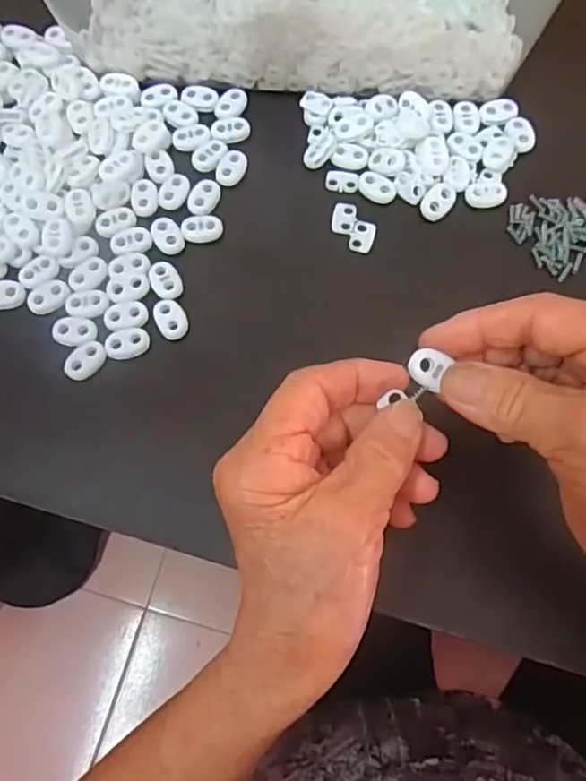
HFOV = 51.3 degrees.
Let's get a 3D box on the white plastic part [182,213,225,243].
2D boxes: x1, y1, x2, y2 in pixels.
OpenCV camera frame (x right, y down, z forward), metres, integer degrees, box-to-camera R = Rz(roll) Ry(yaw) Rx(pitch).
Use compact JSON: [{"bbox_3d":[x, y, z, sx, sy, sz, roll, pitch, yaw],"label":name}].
[{"bbox_3d":[-0.050,-0.090,0.335,0.022,0.004,0.016,-1,72,0],"label":"white plastic part"}]

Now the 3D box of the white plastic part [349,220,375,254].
[{"bbox_3d":[0.038,-0.085,0.335,0.012,0.004,0.019,17,73,6],"label":"white plastic part"}]

